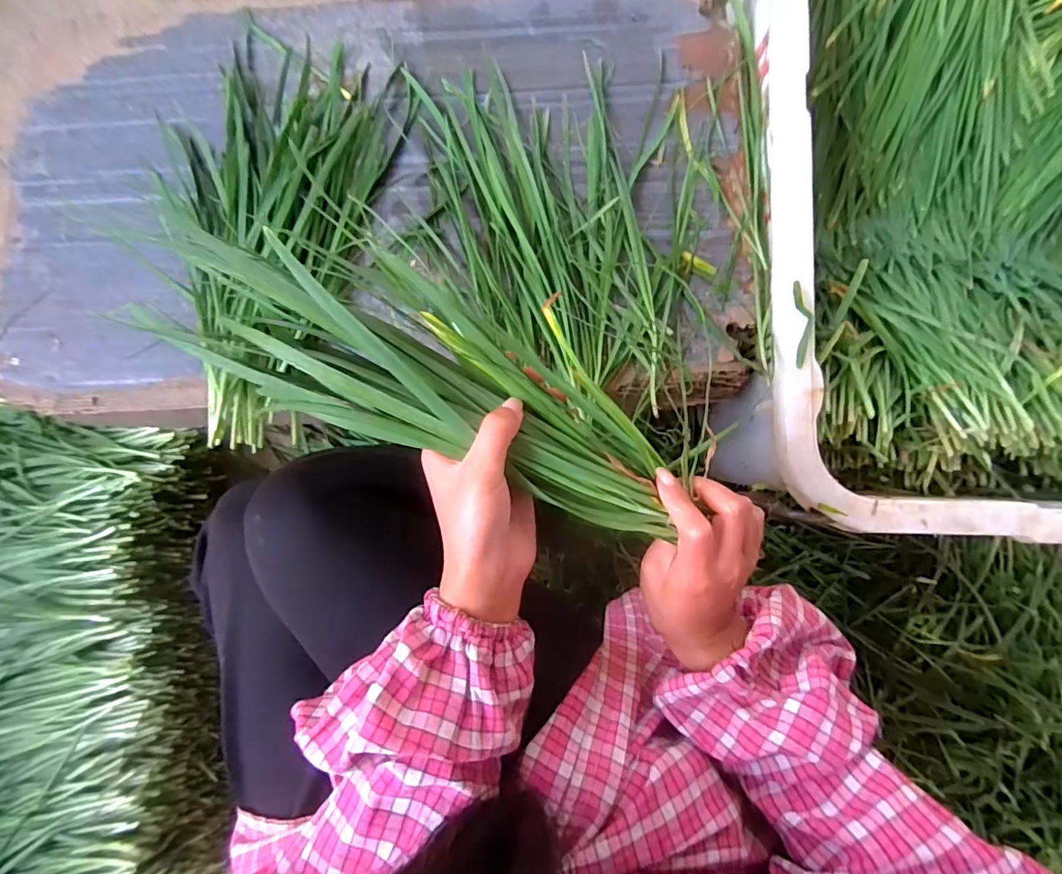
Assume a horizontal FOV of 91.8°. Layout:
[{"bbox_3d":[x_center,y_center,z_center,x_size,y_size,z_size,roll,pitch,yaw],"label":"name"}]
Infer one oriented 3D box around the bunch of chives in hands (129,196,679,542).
[{"bbox_3d":[-0.055,-0.032,0.271,0.281,0.027,0.081,24,85,-3],"label":"bunch of chives in hands"}]

